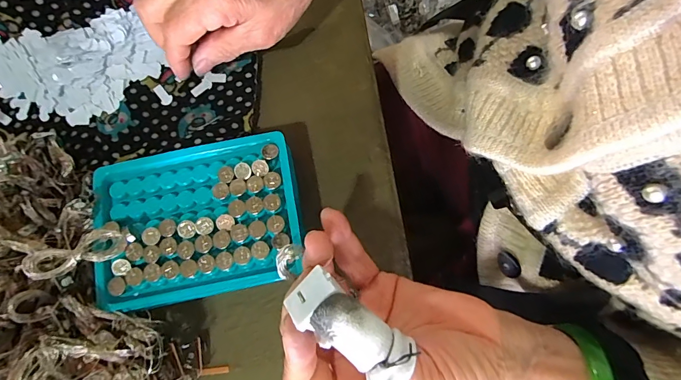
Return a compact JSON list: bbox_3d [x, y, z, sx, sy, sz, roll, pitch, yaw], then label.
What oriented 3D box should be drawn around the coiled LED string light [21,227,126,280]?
[{"bbox_3d":[-0.159,0.038,0.227,0.051,0.008,0.019,-21,76,-29],"label":"coiled LED string light"}]

